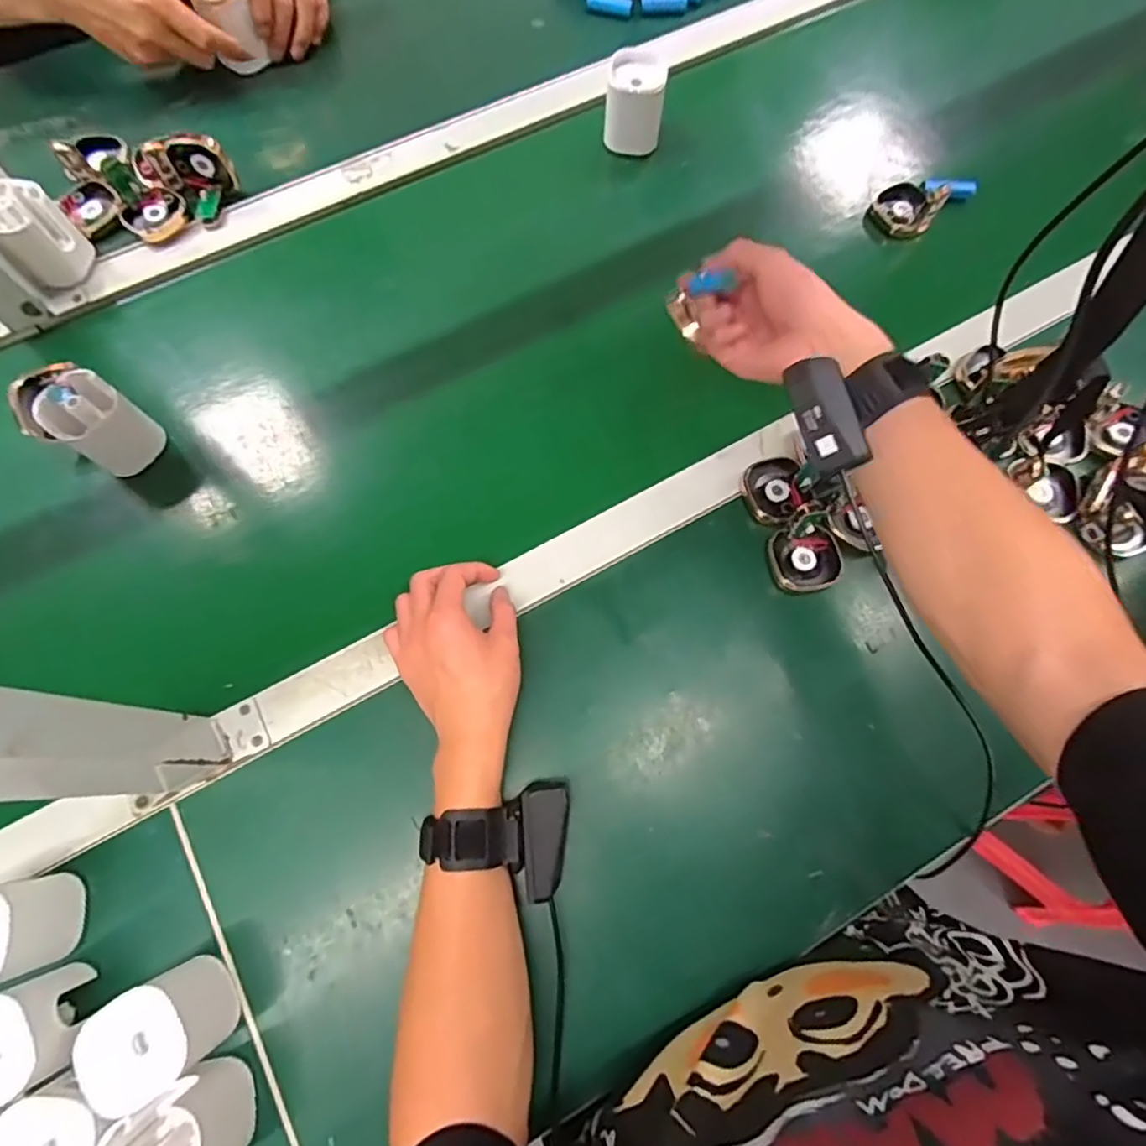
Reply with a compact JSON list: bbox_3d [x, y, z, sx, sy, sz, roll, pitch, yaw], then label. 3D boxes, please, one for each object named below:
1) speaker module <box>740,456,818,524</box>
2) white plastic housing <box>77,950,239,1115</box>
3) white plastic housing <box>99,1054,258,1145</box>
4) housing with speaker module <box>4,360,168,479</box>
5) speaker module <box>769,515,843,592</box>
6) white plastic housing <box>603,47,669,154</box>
[{"bbox_3d":[0.162,-0.066,0.496,0.048,0.014,0.051,-20,75,-6],"label":"speaker module"},{"bbox_3d":[-0.238,0.266,0.362,0.048,0.063,0.054,-29,76,-9],"label":"white plastic housing"},{"bbox_3d":[-0.217,0.315,0.345,0.059,0.057,0.055,-29,76,-9],"label":"white plastic housing"},{"bbox_3d":[-0.379,-0.120,0.486,0.082,0.063,0.054,19,74,5],"label":"housing with speaker module"},{"bbox_3d":[0.178,-0.014,0.474,0.051,0.020,0.053,-12,74,-4],"label":"speaker module"},{"bbox_3d":[0.059,-0.446,0.590,0.057,0.064,0.056,6,74,1],"label":"white plastic housing"}]

